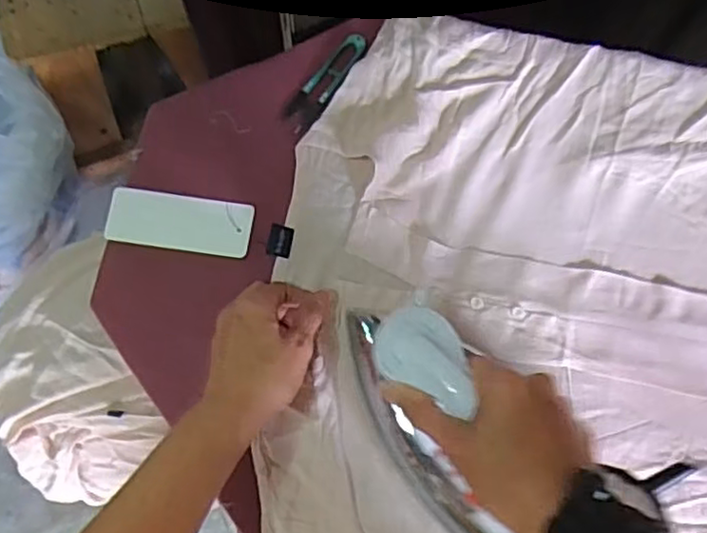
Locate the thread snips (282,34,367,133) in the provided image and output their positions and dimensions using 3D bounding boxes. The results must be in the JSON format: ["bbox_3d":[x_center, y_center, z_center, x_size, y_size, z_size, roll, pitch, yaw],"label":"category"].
[{"bbox_3d":[-0.023,-0.161,0.580,0.027,0.006,0.101,35,81,8],"label":"thread snips"}]

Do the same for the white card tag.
[{"bbox_3d":[-0.146,-0.037,0.558,0.120,0.007,0.048,9,72,2],"label":"white card tag"}]

